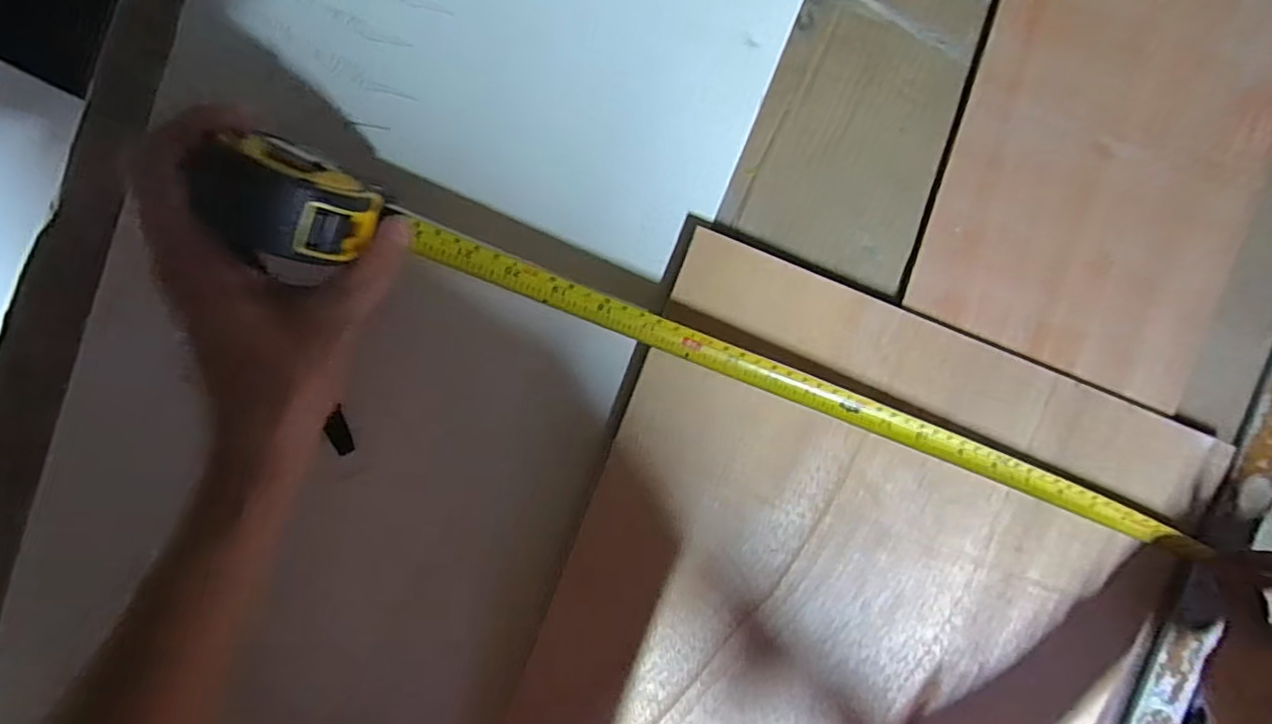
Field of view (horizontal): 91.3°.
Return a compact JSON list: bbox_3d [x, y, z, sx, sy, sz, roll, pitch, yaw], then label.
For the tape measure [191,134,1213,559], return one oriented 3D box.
[{"bbox_3d":[0.069,0.011,0.336,0.574,0.059,0.047,20,96,-16],"label":"tape measure"}]

